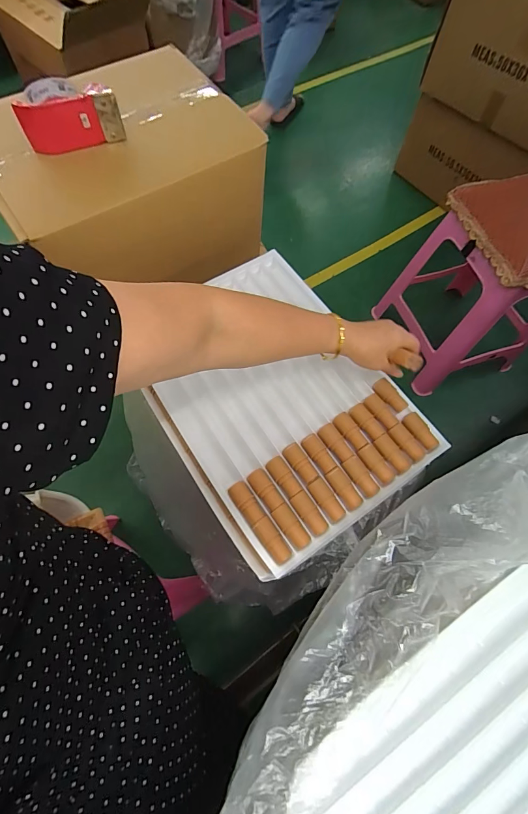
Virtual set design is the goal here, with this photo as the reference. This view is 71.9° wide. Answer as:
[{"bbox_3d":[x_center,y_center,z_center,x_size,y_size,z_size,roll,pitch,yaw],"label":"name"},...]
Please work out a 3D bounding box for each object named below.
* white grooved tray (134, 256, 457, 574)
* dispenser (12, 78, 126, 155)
[{"bbox_3d":[0.014,-0.027,0.564,0.329,0.042,0.441,-31,71,-15],"label":"white grooved tray"},{"bbox_3d":[-0.317,-0.479,0.591,0.142,0.069,0.101,-23,69,-12],"label":"dispenser"}]

